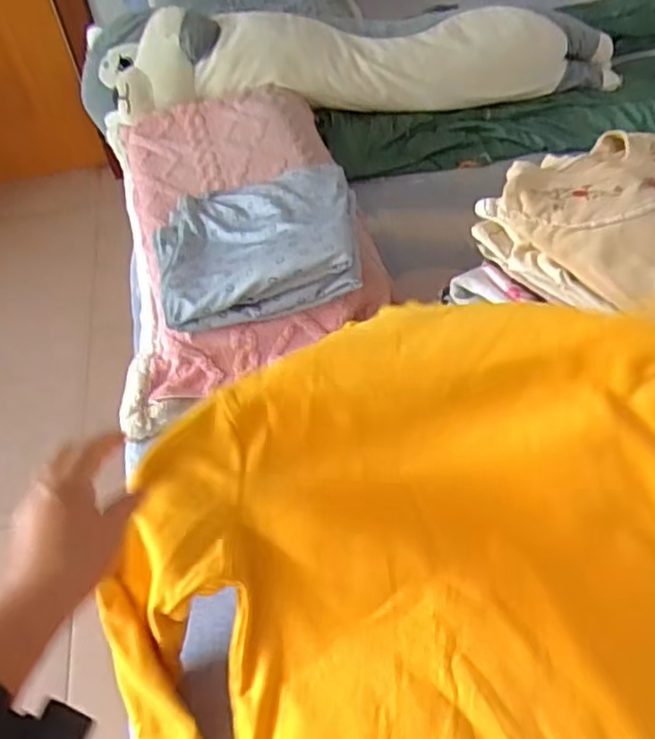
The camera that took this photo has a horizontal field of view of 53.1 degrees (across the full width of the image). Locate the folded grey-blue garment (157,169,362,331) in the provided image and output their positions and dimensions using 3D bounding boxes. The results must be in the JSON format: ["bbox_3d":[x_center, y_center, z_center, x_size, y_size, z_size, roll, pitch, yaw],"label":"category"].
[{"bbox_3d":[-0.098,-0.181,0.842,0.265,0.073,0.245,-7,51,-1],"label":"folded grey-blue garment"}]

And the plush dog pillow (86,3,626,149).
[{"bbox_3d":[0.046,-0.564,1.194,0.967,0.187,0.221,-7,51,-1],"label":"plush dog pillow"}]

